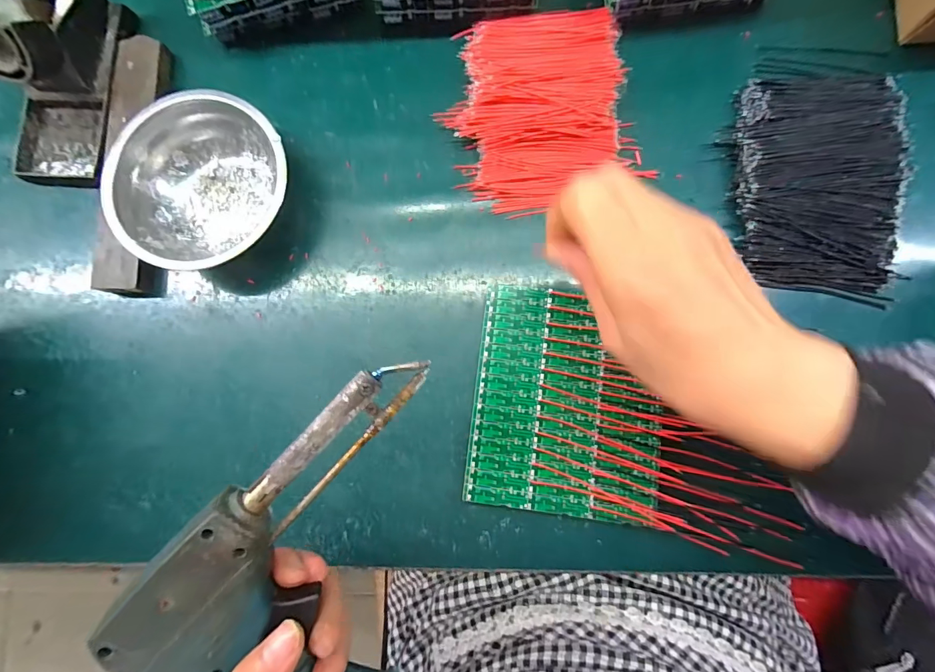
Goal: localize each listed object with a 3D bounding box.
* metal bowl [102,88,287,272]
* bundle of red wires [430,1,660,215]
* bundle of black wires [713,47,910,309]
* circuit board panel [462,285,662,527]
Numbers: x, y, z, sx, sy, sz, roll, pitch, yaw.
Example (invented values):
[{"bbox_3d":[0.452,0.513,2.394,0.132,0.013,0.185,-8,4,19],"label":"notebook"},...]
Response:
[{"bbox_3d":[-0.194,-0.110,0.301,0.124,0.046,0.122,0,85,3],"label":"metal bowl"},{"bbox_3d":[0.054,-0.173,0.303,0.134,0.025,0.148,-11,85,2],"label":"bundle of red wires"},{"bbox_3d":[0.247,-0.122,0.288,0.107,0.022,0.187,3,85,4],"label":"bundle of black wires"},{"bbox_3d":[0.068,0.044,0.283,0.122,0.015,0.148,6,85,4],"label":"circuit board panel"}]

